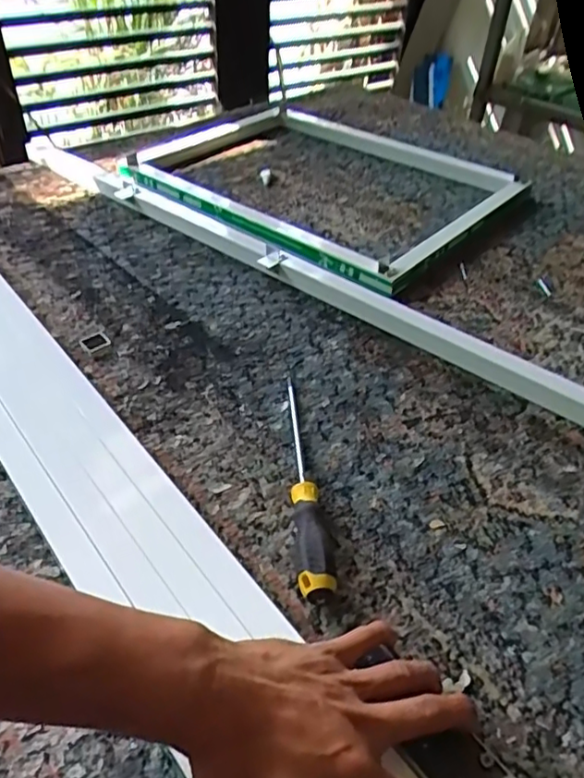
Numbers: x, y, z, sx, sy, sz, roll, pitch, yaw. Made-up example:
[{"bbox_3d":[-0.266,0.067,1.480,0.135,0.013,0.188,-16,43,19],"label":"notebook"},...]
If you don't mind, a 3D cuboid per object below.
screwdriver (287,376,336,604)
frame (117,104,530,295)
[{"bbox_3d":[0.006,0.068,0.506,0.024,0.031,0.242,-3,42,-5],"label":"screwdriver"},{"bbox_3d":[0.055,-0.374,0.996,0.599,0.027,0.485,32,50,30],"label":"frame"}]

